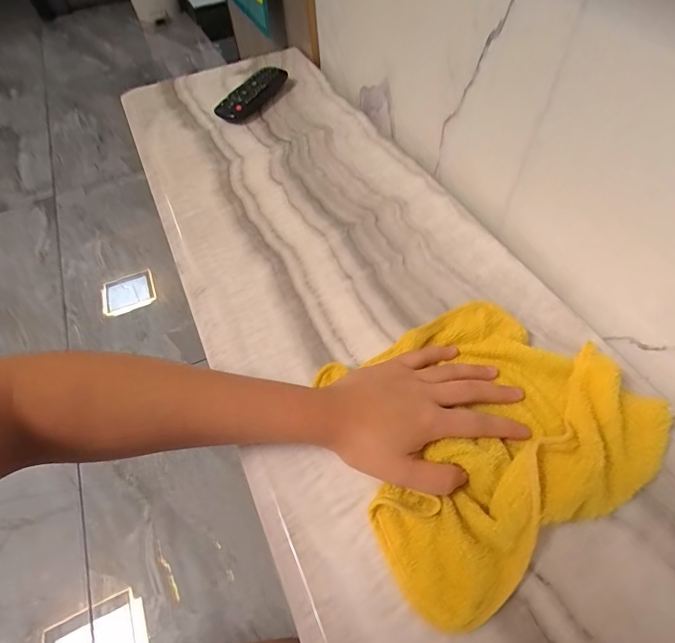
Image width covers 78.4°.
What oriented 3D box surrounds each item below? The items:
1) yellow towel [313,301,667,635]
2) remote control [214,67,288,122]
[{"bbox_3d":[0.104,0.070,0.305,0.213,0.027,0.185,-28,57,-16],"label":"yellow towel"},{"bbox_3d":[-0.132,-0.351,0.639,0.053,0.025,0.135,19,57,17],"label":"remote control"}]

